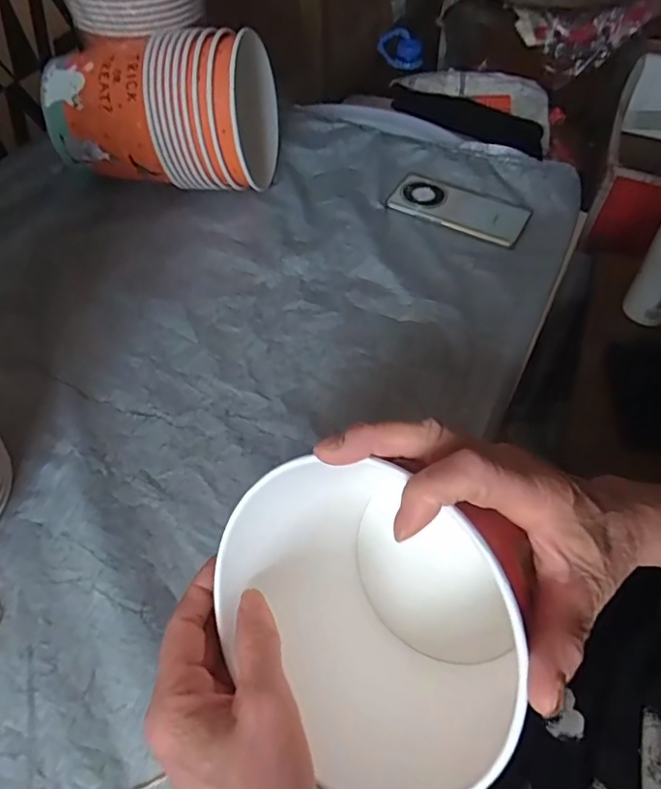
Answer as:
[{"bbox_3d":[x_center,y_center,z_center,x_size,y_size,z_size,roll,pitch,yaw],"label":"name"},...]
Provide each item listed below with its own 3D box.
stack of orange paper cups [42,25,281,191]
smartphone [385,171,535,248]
[{"bbox_3d":[-0.189,-0.331,0.633,0.233,0.158,0.155,11,55,8],"label":"stack of orange paper cups"},{"bbox_3d":[0.157,-0.230,0.661,0.161,0.009,0.077,23,58,15],"label":"smartphone"}]

